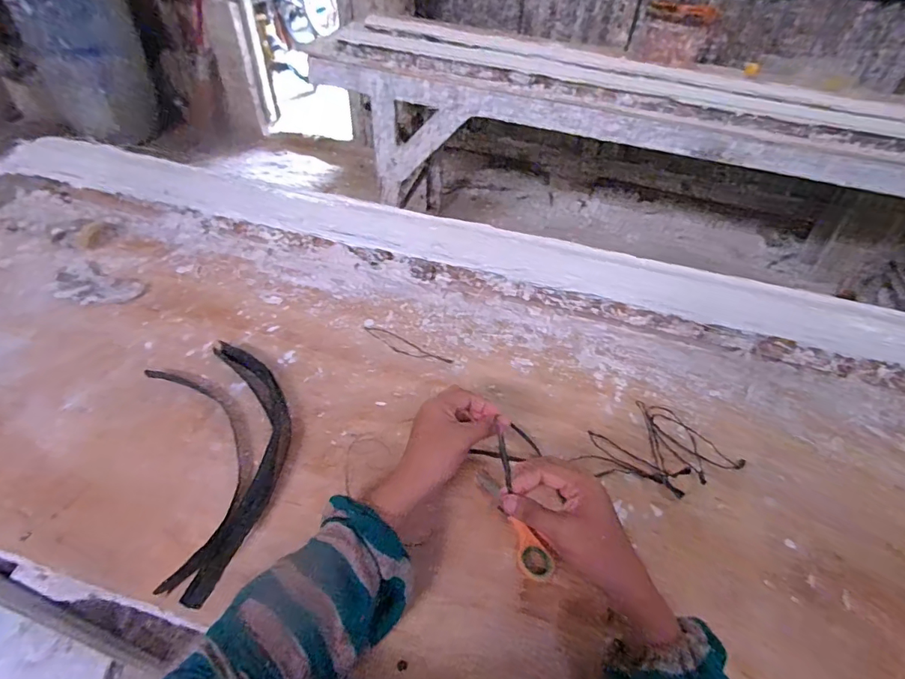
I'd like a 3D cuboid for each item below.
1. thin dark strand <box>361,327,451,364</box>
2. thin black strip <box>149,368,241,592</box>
[{"bbox_3d":[-0.061,0.010,0.610,0.127,0.004,0.025,24,50,17],"label":"thin dark strand"},{"bbox_3d":[-0.264,0.116,0.486,0.081,0.011,0.258,-16,50,-19],"label":"thin black strip"}]

